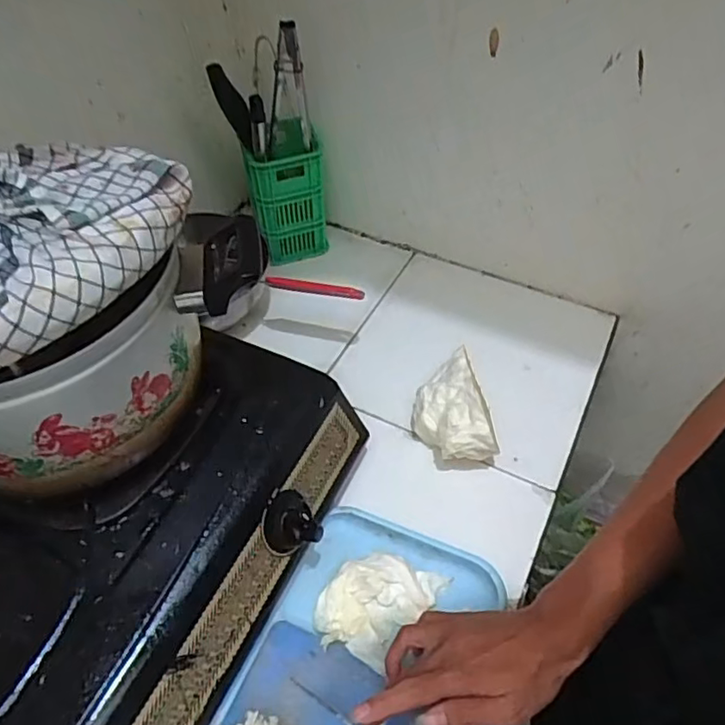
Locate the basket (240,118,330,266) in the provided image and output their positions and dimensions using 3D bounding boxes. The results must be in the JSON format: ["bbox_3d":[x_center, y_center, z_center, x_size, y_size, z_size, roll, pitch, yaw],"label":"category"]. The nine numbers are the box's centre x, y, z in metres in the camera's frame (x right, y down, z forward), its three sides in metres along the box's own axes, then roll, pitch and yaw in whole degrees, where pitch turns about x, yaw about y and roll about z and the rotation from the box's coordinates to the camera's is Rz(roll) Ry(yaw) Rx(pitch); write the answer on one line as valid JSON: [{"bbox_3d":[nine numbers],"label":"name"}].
[{"bbox_3d":[-0.109,-0.242,0.852,0.097,0.186,0.091,-12,51,-9],"label":"basket"}]

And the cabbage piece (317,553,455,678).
[{"bbox_3d":[0.013,0.223,0.546,0.101,0.025,0.099,16,52,14],"label":"cabbage piece"}]

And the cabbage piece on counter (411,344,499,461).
[{"bbox_3d":[0.095,0.062,0.665,0.068,0.091,0.119,-11,50,-9],"label":"cabbage piece on counter"}]

